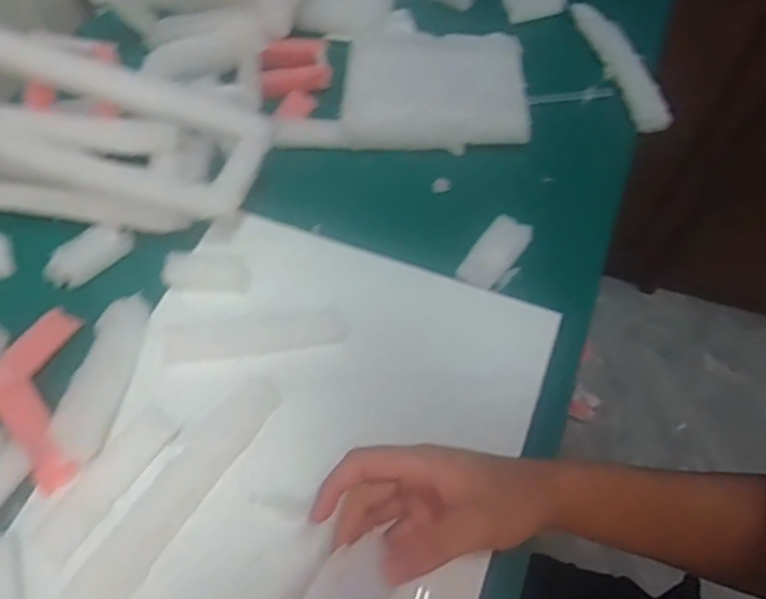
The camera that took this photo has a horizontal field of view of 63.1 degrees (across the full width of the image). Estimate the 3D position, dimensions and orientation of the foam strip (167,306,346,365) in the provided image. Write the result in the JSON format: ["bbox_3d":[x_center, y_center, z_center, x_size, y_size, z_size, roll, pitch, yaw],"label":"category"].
[{"bbox_3d":[-0.097,0.027,0.471,0.134,0.007,0.030,-6,60,-3],"label":"foam strip"}]

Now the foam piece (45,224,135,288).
[{"bbox_3d":[-0.244,-0.038,0.518,0.070,0.017,0.031,-41,67,-20],"label":"foam piece"}]

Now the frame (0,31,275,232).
[{"bbox_3d":[-0.221,-0.135,0.506,0.252,0.103,0.119,10,60,7],"label":"frame"}]

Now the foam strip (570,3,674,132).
[{"bbox_3d":[0.238,-0.247,0.632,0.029,0.025,0.183,-14,60,-7],"label":"foam strip"}]

